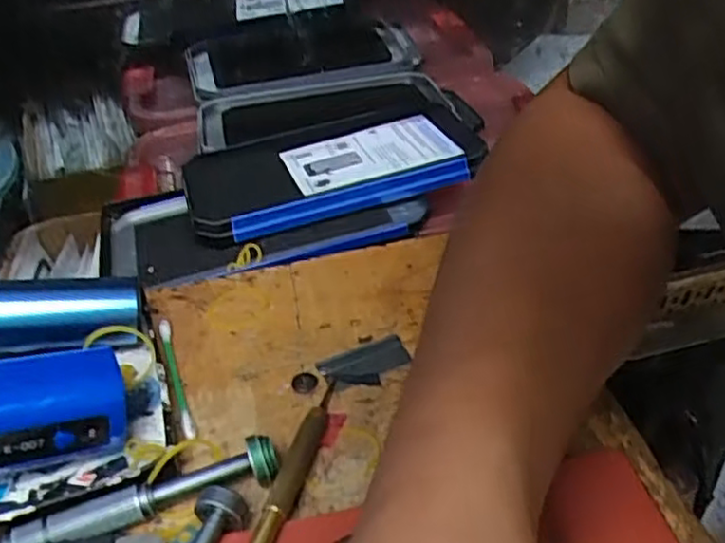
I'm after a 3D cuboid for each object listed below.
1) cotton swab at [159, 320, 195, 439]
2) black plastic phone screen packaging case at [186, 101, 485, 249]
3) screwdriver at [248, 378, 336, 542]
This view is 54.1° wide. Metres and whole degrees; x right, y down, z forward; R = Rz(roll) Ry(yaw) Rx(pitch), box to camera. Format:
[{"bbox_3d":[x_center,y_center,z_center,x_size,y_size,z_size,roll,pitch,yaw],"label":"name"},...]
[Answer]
[{"bbox_3d":[-0.078,0.043,0.298,0.005,0.005,0.067,-15,40,-14],"label":"cotton swab"},{"bbox_3d":[-0.017,-0.066,0.435,0.179,0.020,0.096,-12,39,-11],"label":"black plastic phone screen packaging case"},{"bbox_3d":[-0.028,0.075,0.247,0.013,0.013,0.105,7,40,13],"label":"screwdriver"}]

